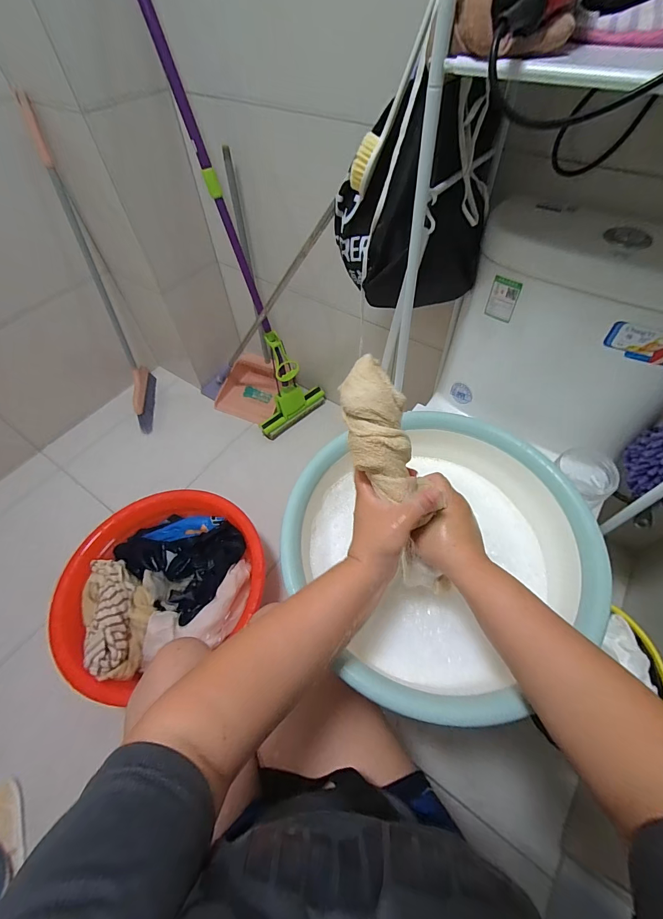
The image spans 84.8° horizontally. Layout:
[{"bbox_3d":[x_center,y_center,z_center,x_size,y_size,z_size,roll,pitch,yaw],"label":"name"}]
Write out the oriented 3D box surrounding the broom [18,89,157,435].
[{"bbox_3d":[-0.739,-0.555,1.201,0.043,0.909,0.297,-11,33,-6],"label":"broom"}]

